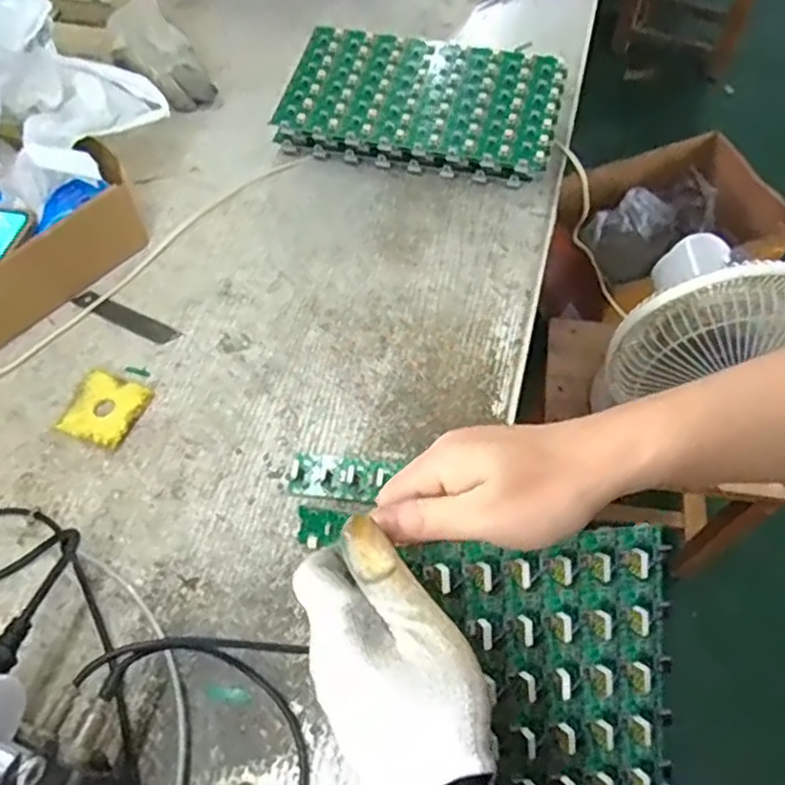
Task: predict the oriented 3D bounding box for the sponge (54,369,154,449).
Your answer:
[{"bbox_3d":[-0.223,0.012,0.544,0.054,0.009,0.055,20,64,12],"label":"sponge"}]

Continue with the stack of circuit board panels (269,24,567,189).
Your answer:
[{"bbox_3d":[0.026,-0.262,0.653,0.242,0.059,0.130,13,63,9],"label":"stack of circuit board panels"}]

